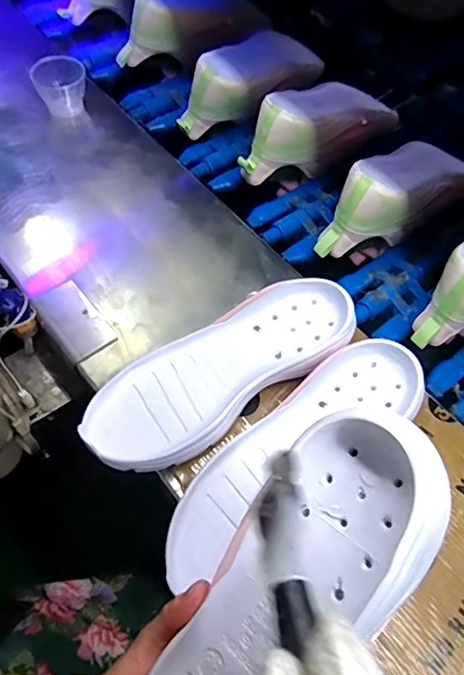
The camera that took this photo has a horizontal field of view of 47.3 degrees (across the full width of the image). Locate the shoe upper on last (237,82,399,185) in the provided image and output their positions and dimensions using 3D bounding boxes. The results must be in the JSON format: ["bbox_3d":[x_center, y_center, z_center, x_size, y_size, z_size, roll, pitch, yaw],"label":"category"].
[{"bbox_3d":[0.109,-0.255,0.651,0.085,0.108,0.226,39,65,19],"label":"shoe upper on last"}]

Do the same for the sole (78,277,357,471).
[{"bbox_3d":[-0.008,0.027,0.465,0.255,0.043,0.099,-31,65,-19],"label":"sole"}]

